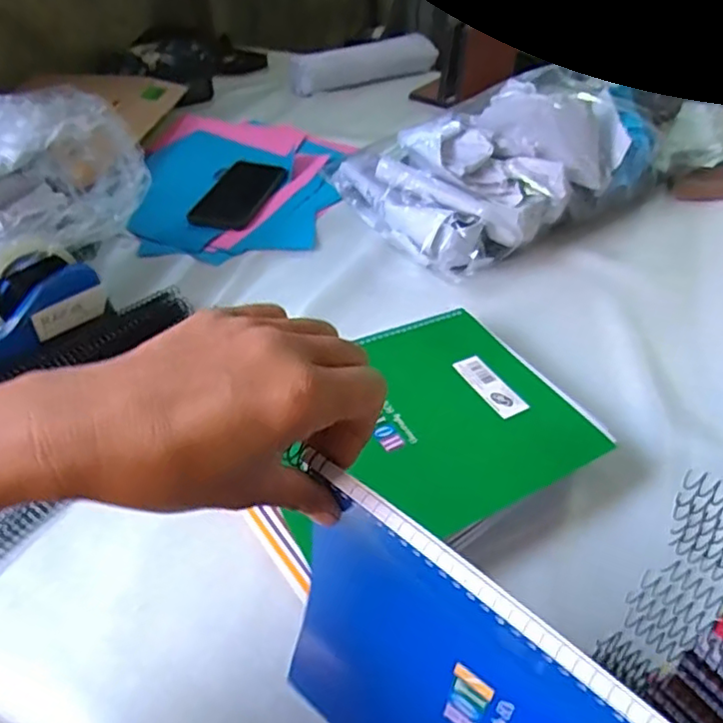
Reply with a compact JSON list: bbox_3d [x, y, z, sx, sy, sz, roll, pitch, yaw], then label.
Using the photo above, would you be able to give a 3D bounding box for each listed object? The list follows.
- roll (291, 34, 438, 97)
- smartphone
[{"bbox_3d":[0.016,-0.570,1.161,0.309,0.052,0.088,-21,48,-22],"label":"roll"},{"bbox_3d":[-0.166,-0.231,0.825,0.079,0.012,0.154,14,45,13],"label":"smartphone"}]

